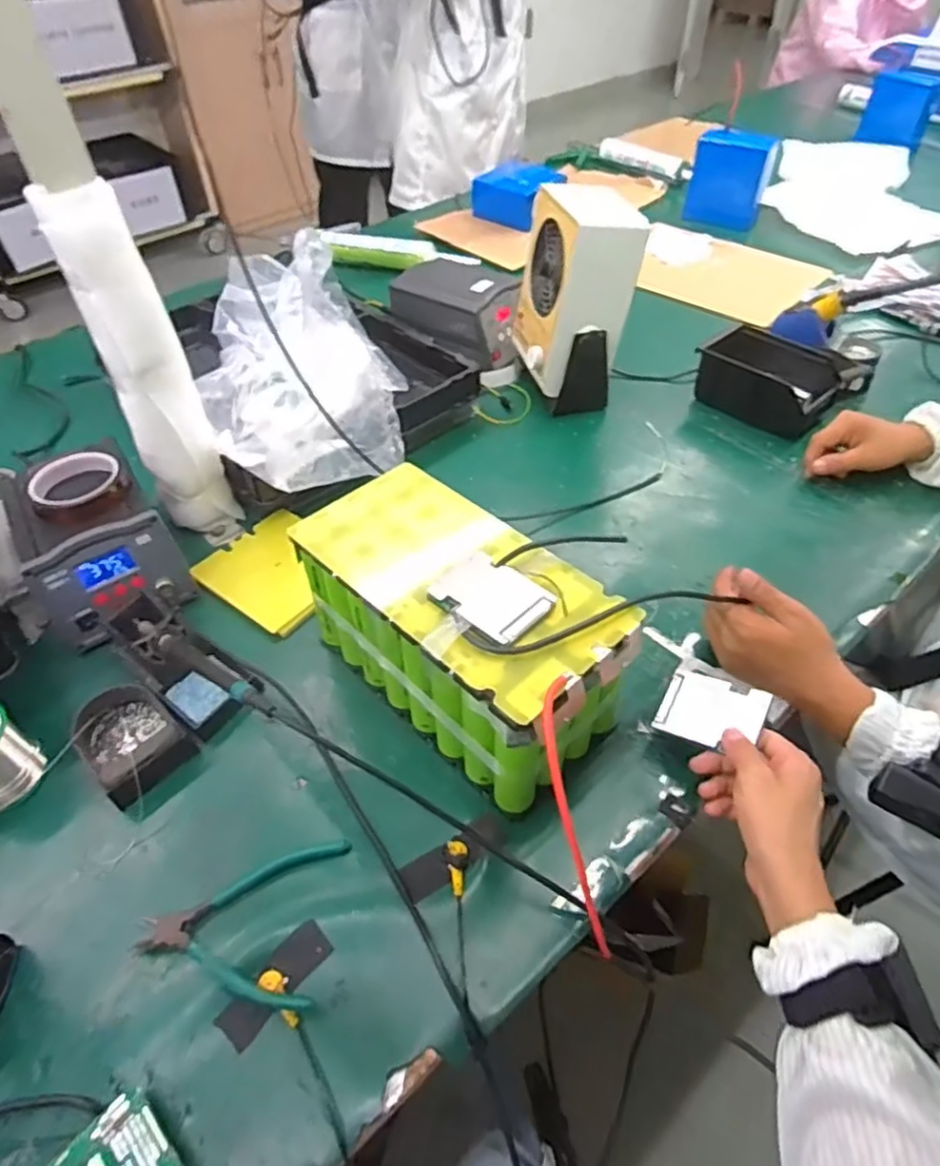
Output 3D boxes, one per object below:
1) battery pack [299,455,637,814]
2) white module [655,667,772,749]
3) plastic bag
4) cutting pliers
[{"bbox_3d":[-0.009,0.035,0.587,0.145,0.151,0.284,-35,56,-26],"label":"battery pack"},{"bbox_3d":[0.197,0.106,0.556,0.081,0.004,0.059,16,62,39],"label":"white module"},{"bbox_3d":[-0.182,-0.253,0.747,0.230,0.191,0.263,-22,51,-17],"label":"plastic bag"},{"bbox_3d":[-0.167,0.242,0.497,0.133,0.015,0.114,4,48,4],"label":"cutting pliers"}]

